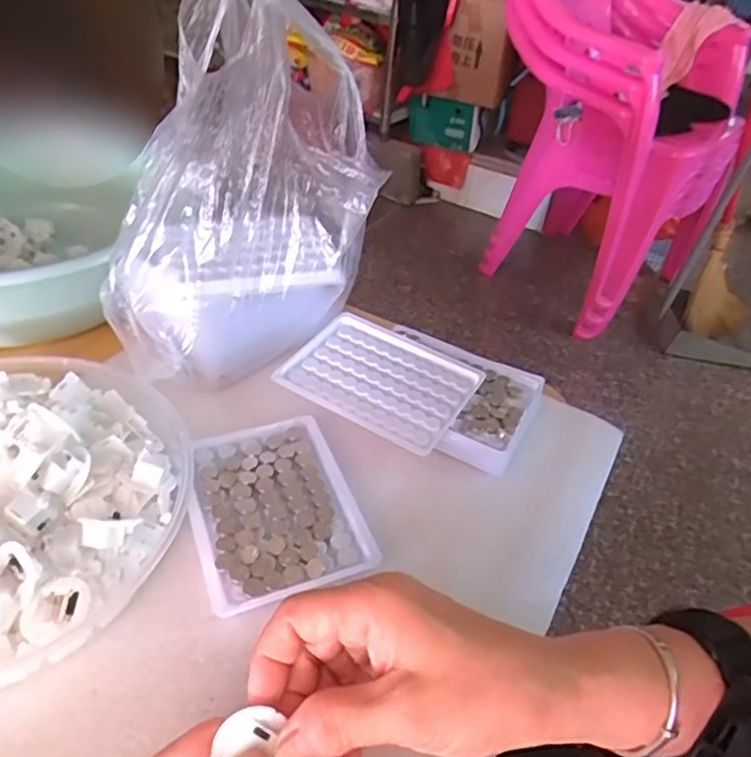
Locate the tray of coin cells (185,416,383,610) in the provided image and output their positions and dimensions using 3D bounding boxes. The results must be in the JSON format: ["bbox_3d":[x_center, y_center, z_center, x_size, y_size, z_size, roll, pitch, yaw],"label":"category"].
[{"bbox_3d":[-0.066,0.076,0.396,0.098,0.010,0.132,-12,44,-20],"label":"tray of coin cells"}]

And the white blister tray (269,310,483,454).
[{"bbox_3d":[0.004,-0.003,0.469,0.129,0.009,0.101,25,44,20],"label":"white blister tray"}]

